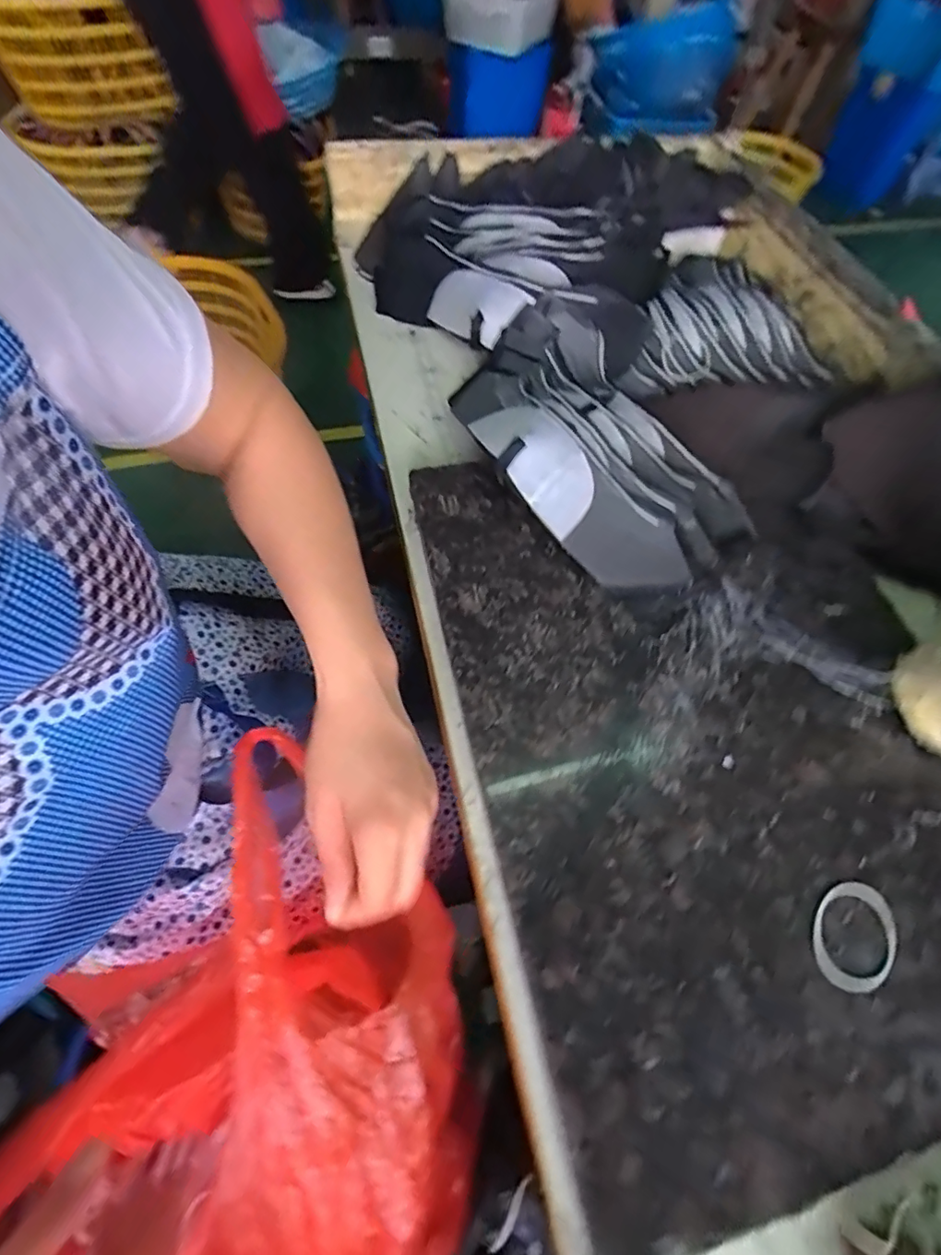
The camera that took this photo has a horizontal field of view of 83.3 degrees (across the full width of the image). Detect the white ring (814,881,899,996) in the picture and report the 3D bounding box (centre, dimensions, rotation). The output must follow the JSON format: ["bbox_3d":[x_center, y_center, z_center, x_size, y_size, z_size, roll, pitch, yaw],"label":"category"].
[{"bbox_3d":[0.222,0.177,0.303,0.044,0.004,0.060,38,63,17],"label":"white ring"}]

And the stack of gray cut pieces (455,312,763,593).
[{"bbox_3d":[0.098,-0.168,0.464,0.175,0.043,0.321,-25,64,-18],"label":"stack of gray cut pieces"}]

